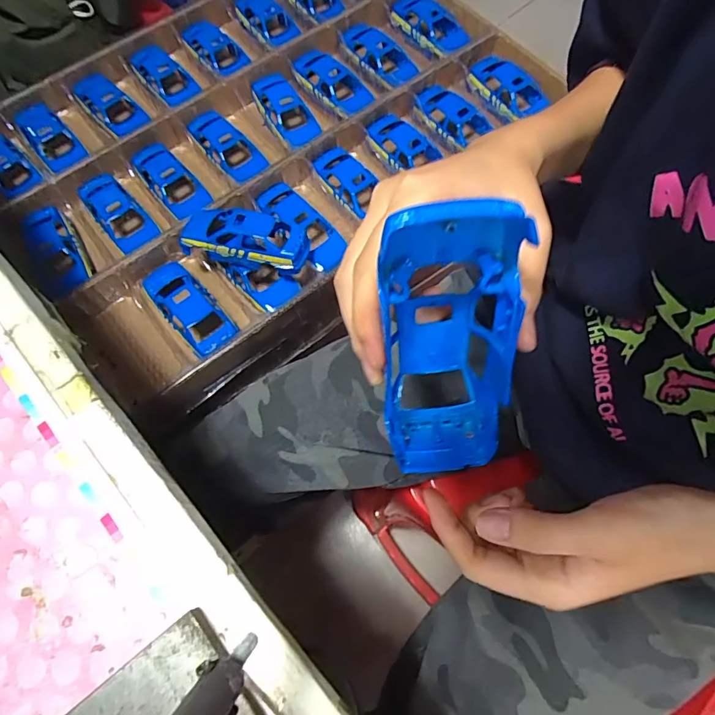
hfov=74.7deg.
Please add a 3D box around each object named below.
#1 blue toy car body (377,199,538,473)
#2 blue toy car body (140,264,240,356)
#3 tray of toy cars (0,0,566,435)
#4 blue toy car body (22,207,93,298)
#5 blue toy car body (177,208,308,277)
[{"bbox_3d":[0.039,-0.006,0.205,0.054,0.126,0.041,-9,40,-4],"label":"blue toy car body"},{"bbox_3d":[-0.175,-0.052,0.488,0.049,0.034,0.121,-39,73,-13],"label":"blue toy car body"},{"bbox_3d":[-0.109,-0.271,0.582,0.620,0.080,0.455,-36,73,-12],"label":"tray of toy cars"},{"bbox_3d":[-0.337,-0.123,0.525,0.052,0.035,0.103,-28,71,-9],"label":"blue toy car body"},{"bbox_3d":[-0.116,-0.124,0.481,0.133,0.041,0.060,14,70,6],"label":"blue toy car body"}]

